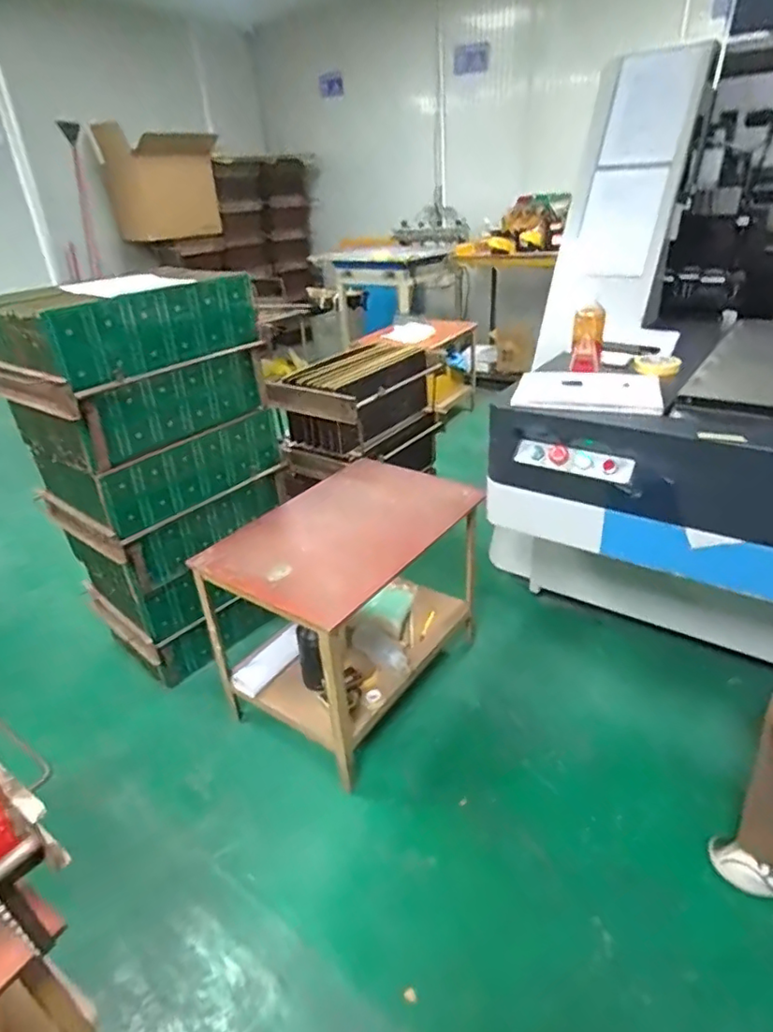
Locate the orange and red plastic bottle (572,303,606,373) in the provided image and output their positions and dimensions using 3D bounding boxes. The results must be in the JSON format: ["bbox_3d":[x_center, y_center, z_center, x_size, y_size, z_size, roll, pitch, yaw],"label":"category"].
[{"bbox_3d":[0.456,-0.400,1.313,0.062,0.146,0.067,8,31,20],"label":"orange and red plastic bottle"}]

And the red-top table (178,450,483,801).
[{"bbox_3d":[-0.083,0.197,1.514,0.422,0.439,0.646,17,34,33],"label":"red-top table"}]

